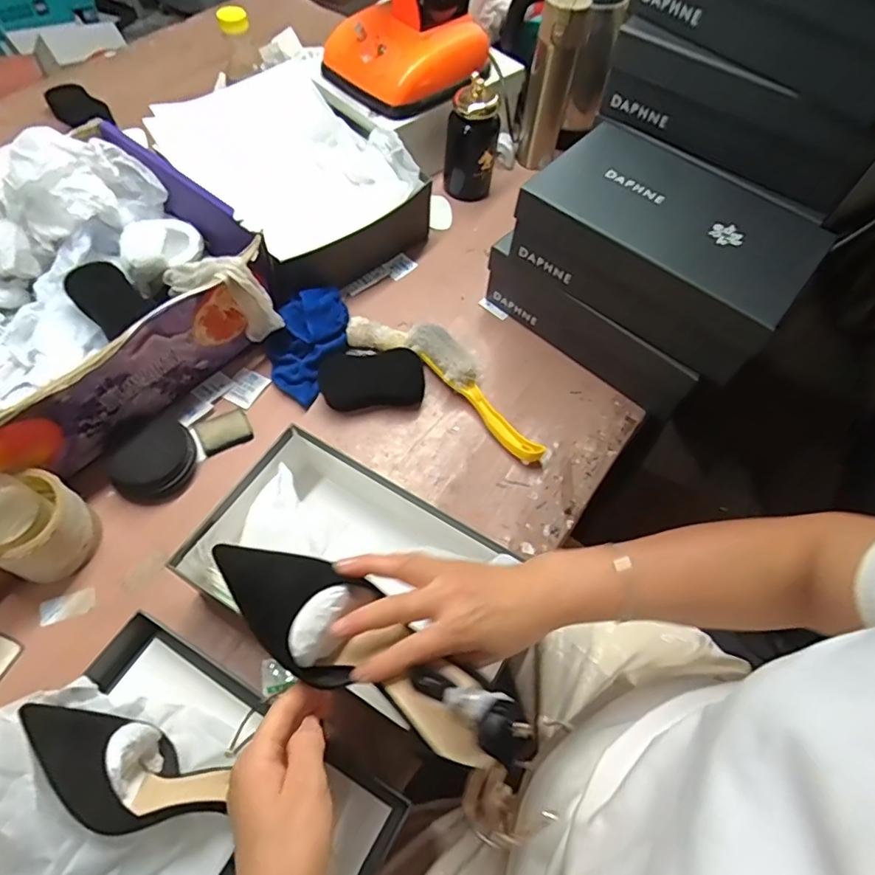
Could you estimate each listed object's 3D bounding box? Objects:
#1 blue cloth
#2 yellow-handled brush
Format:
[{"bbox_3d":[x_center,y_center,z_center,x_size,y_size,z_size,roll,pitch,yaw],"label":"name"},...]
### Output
[{"bbox_3d":[-0.166,-0.128,0.699,0.094,0.060,0.158,21,61,8],"label":"blue cloth"},{"bbox_3d":[0.043,-0.058,0.683,0.049,0.042,0.233,-33,68,-20],"label":"yellow-handled brush"}]

